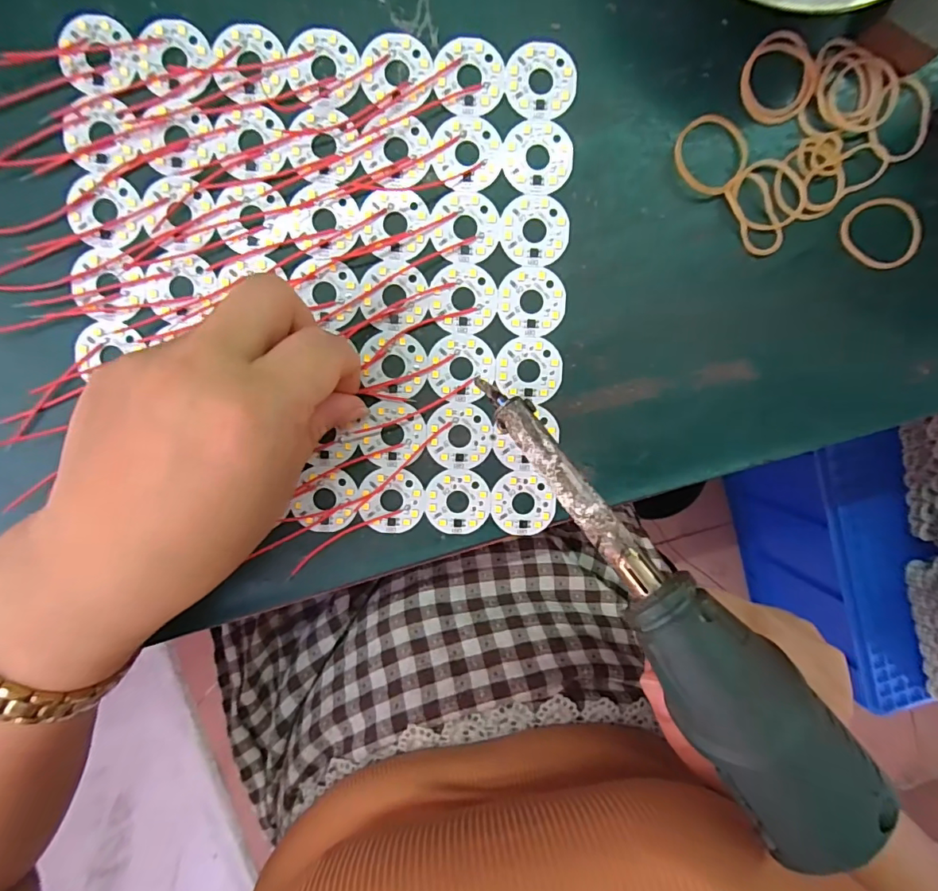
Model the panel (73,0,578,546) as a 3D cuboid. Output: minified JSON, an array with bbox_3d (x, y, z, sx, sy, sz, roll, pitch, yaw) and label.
[{"bbox_3d":[-0.062,-0.068,0.214,0.209,0.004,0.210,2,97,-2],"label":"panel"}]

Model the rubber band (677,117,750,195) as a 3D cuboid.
[{"bbox_3d":[0.106,-0.129,0.214,0.032,0.005,0.032,0,97,-2],"label":"rubber band"}]

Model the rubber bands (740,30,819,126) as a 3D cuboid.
[{"bbox_3d":[0.135,-0.160,0.211,0.034,0.004,0.034,0,97,-2],"label":"rubber bands"}]

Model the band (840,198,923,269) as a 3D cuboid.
[{"bbox_3d":[0.189,-0.096,0.220,0.036,0.004,0.031,-11,97,-1],"label":"band"}]

